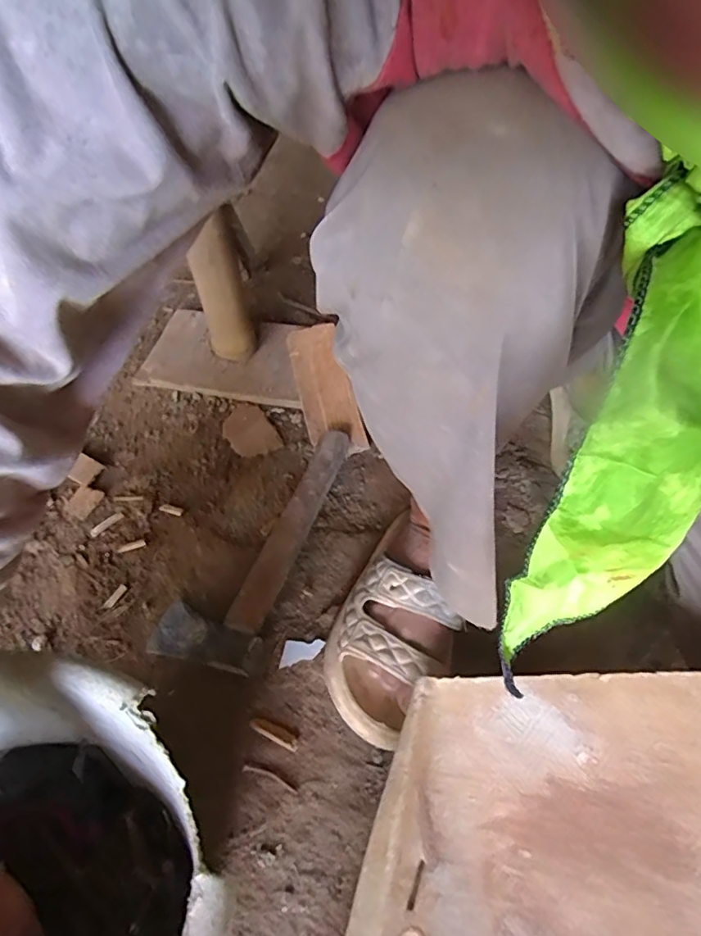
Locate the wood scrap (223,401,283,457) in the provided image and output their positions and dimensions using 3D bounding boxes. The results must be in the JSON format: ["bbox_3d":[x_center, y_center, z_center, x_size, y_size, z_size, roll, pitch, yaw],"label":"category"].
[{"bbox_3d":[-0.136,-0.052,0.708,0.061,0.005,0.092,-23,54,-19],"label":"wood scrap"}]

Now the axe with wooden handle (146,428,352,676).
[{"bbox_3d":[-0.096,0.066,0.583,0.102,0.027,0.305,14,51,12],"label":"axe with wooden handle"}]

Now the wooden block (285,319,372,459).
[{"bbox_3d":[-0.035,-0.108,0.719,0.074,0.015,0.197,-15,69,-12],"label":"wooden block"}]

